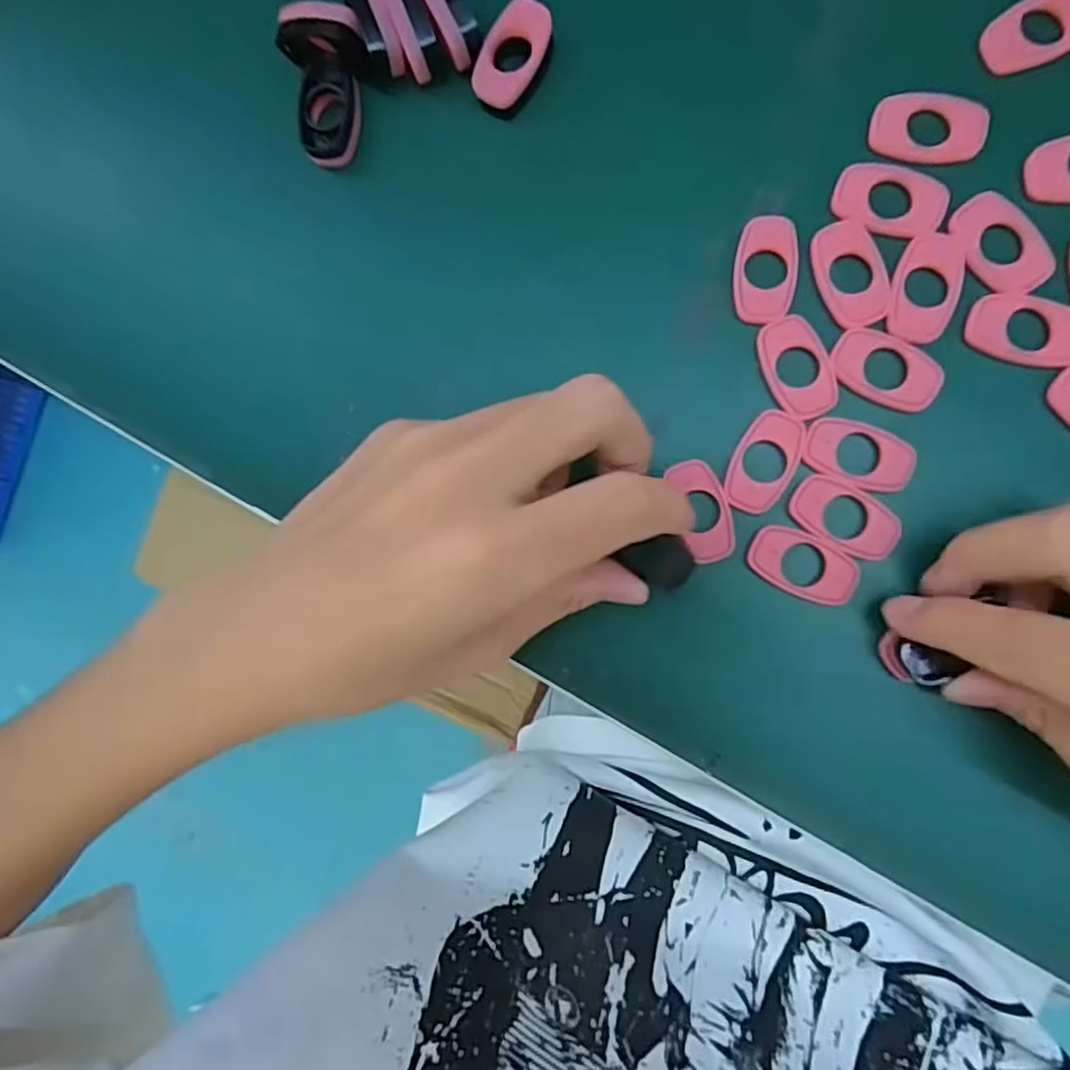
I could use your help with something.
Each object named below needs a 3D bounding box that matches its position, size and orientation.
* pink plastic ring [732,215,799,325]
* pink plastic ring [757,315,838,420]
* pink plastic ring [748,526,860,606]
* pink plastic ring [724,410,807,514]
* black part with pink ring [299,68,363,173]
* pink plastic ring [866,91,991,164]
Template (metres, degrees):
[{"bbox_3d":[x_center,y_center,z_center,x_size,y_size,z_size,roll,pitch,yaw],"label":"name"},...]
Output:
[{"bbox_3d":[0.071,-0.082,0.205,0.018,0.004,0.032,4,89,10],"label":"pink plastic ring"},{"bbox_3d":[0.081,-0.052,0.203,0.018,0.004,0.032,-21,85,8],"label":"pink plastic ring"},{"bbox_3d":[0.082,0.009,0.203,0.032,0.004,0.018,24,92,10],"label":"pink plastic ring"},{"bbox_3d":[0.071,-0.023,0.204,0.019,0.004,0.032,24,92,10],"label":"pink plastic ring"},{"bbox_3d":[-0.070,-0.142,0.227,0.020,0.009,0.030,11,90,10],"label":"black part with pink ring"},{"bbox_3d":[0.119,-0.123,0.200,0.032,0.004,0.019,13,90,10],"label":"pink plastic ring"}]

